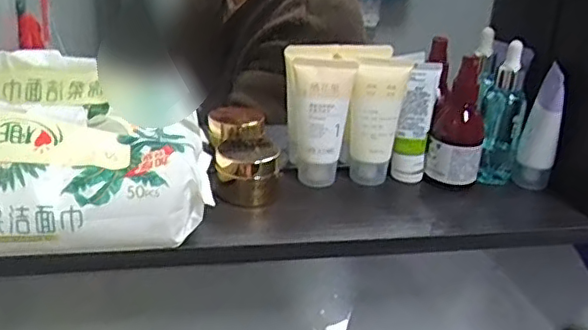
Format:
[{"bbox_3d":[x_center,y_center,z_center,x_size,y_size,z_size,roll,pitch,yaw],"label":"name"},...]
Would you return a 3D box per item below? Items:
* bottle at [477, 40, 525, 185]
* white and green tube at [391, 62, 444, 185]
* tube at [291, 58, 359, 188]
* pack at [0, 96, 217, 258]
[{"bbox_3d":[0.185,-0.042,0.542,0.032,0.124,0.037,13,26,19],"label":"bottle"},{"bbox_3d":[0.106,-0.037,0.538,0.028,0.099,0.033,10,25,14],"label":"white and green tube"},{"bbox_3d":[0.022,-0.032,0.512,0.048,0.107,0.027,3,25,-2],"label":"tube"},{"bbox_3d":[-0.170,0.005,0.432,0.224,0.091,0.115,-2,25,-13],"label":"pack"}]

